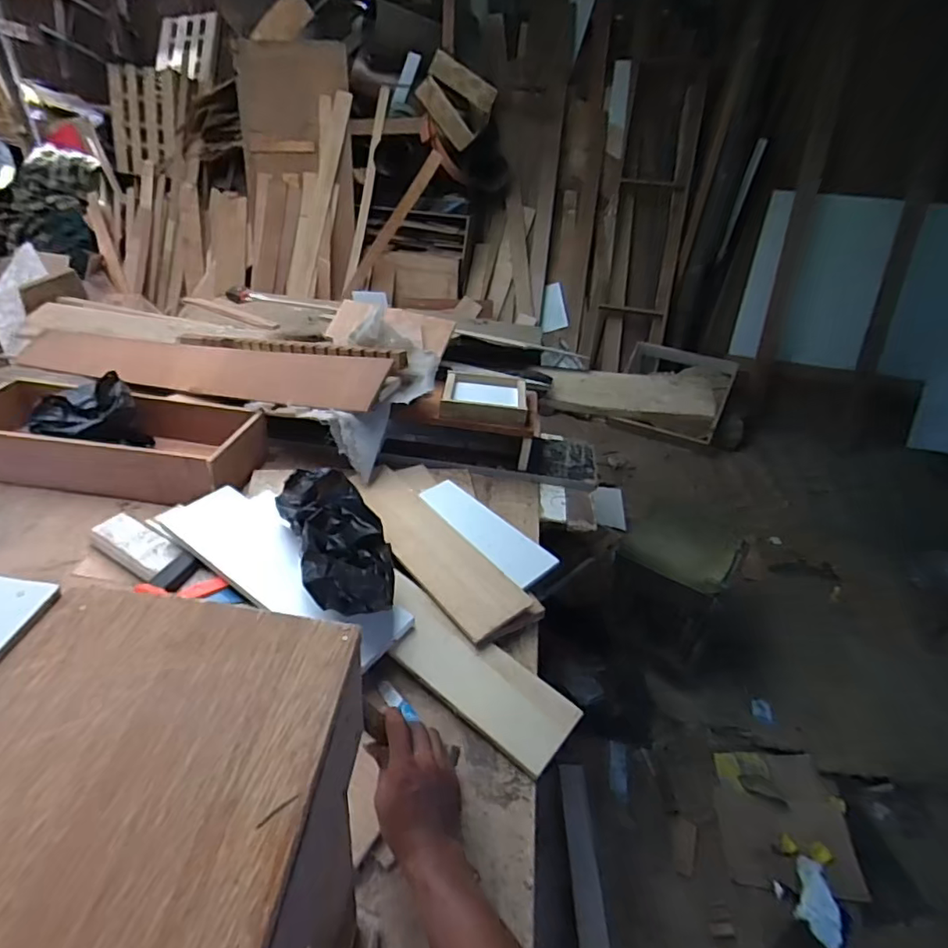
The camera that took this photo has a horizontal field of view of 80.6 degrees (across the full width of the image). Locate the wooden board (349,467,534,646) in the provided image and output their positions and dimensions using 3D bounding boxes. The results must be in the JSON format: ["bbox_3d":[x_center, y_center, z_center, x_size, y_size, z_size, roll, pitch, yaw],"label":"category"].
[{"bbox_3d":[-0.087,0.121,1.003,0.128,0.014,0.434,-24,46,-32],"label":"wooden board"}]

